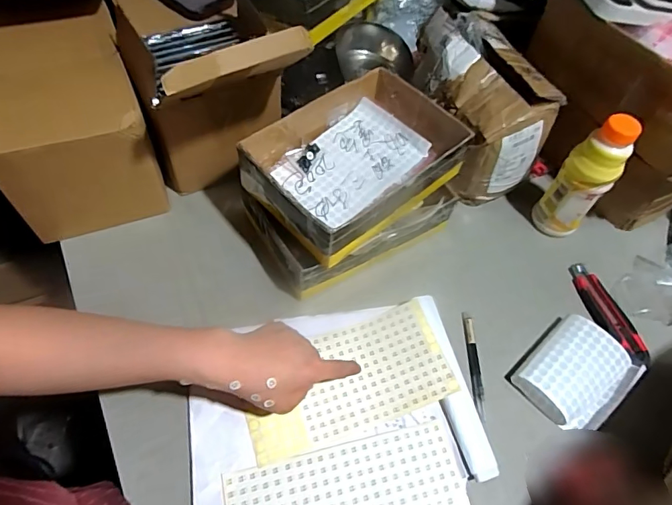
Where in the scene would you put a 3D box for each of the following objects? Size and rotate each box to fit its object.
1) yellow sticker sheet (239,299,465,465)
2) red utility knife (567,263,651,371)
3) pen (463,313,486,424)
[{"bbox_3d":[0.011,0.149,0.537,0.234,0.015,0.117,-17,60,-10],"label":"yellow sticker sheet"},{"bbox_3d":[0.365,0.080,0.616,0.040,0.020,0.154,-8,59,-9],"label":"red utility knife"},{"bbox_3d":[0.172,0.138,0.569,0.014,0.007,0.134,4,57,-2],"label":"pen"}]

